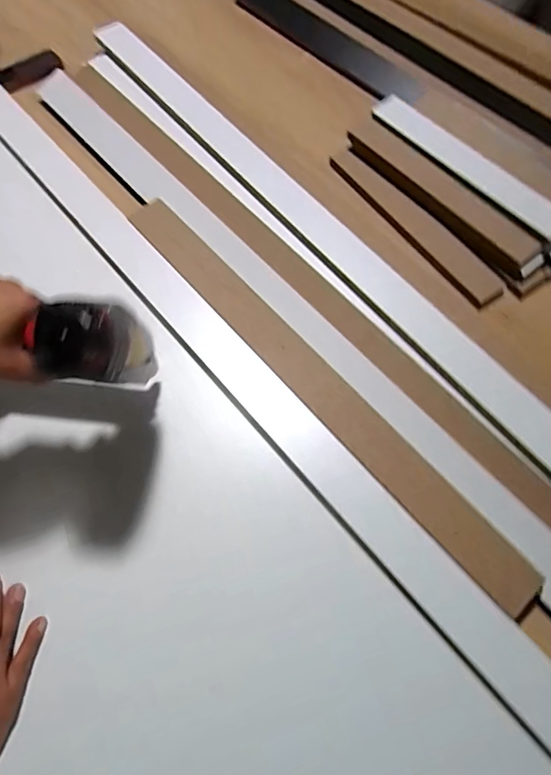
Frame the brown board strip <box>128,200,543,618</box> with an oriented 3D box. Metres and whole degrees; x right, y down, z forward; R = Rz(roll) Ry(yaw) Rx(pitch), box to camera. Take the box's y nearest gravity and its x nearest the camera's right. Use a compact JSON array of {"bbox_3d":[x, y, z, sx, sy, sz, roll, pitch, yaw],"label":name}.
[{"bbox_3d":[0.031,-0.018,0.505,0.045,0.016,0.584,-41,72,-7],"label":"brown board strip"}]

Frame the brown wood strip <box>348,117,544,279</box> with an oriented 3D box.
[{"bbox_3d":[0.215,-0.251,0.617,0.051,0.032,0.305,-36,71,-17],"label":"brown wood strip"}]

